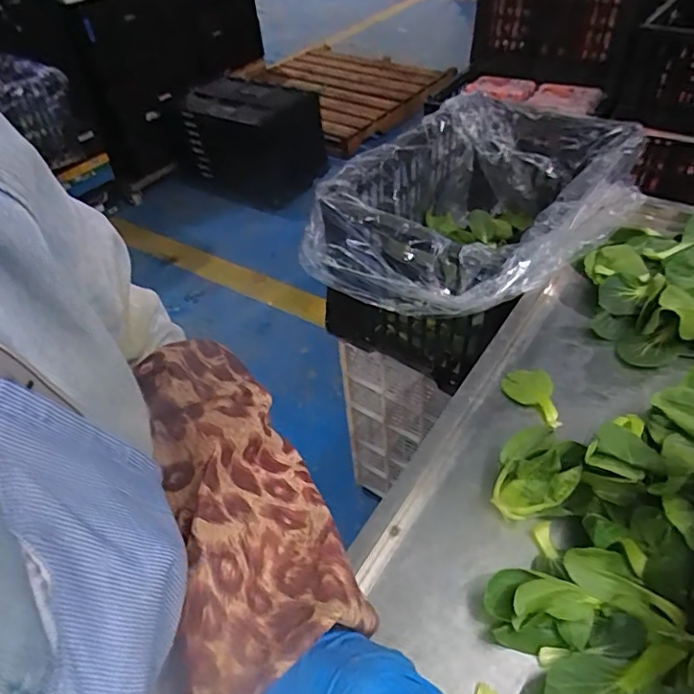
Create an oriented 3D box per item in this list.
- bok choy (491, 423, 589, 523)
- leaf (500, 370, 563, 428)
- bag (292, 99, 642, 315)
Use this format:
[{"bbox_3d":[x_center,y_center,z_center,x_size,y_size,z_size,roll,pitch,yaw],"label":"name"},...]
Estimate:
[{"bbox_3d":[0.168,0.105,0.478,0.066,0.066,0.079,12,48,19],"label":"bok choy"},{"bbox_3d":[0.201,0.049,0.573,0.047,0.010,0.076,-30,49,-21],"label":"leaf"},{"bbox_3d":[0.230,-0.200,0.929,0.416,0.240,0.531,29,53,30],"label":"bag"}]

